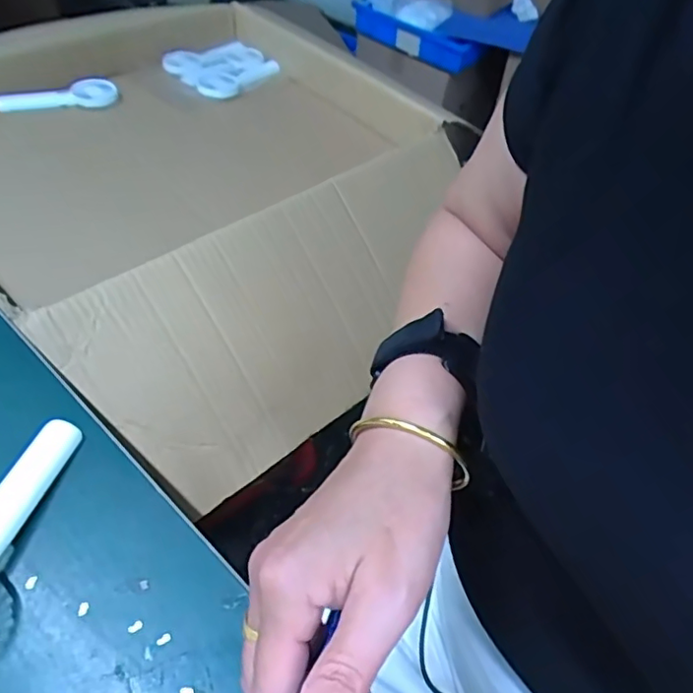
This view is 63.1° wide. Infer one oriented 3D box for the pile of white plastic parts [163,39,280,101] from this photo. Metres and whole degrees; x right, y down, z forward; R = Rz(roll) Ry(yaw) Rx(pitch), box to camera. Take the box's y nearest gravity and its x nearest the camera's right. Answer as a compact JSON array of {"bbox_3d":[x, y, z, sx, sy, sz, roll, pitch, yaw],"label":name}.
[{"bbox_3d":[-0.166,-0.393,0.780,0.111,0.037,0.145,33,56,20],"label":"pile of white plastic parts"}]

